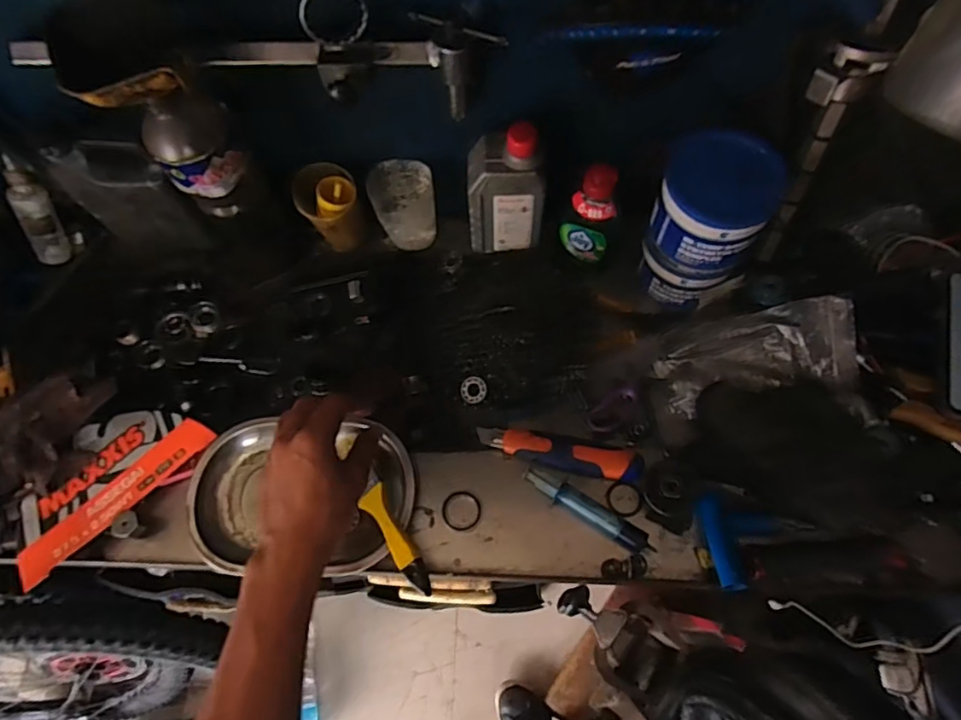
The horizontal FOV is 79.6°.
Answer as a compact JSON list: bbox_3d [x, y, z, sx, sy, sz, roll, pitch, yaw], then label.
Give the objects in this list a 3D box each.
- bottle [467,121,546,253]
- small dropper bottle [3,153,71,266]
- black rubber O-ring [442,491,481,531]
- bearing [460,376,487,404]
[{"bbox_3d":[0.025,-0.177,0.614,0.082,0.163,0.047,3,67,5],"label":"bottle"},{"bbox_3d":[-0.518,-0.171,0.673,0.027,0.137,0.031,20,45,12],"label":"small dropper bottle"},{"bbox_3d":[-0.019,0.153,0.584,0.037,0.004,0.037,-32,68,-10],"label":"black rubber O-ring"},{"bbox_3d":[-0.007,0.031,0.608,0.027,0.010,0.029,-1,66,3],"label":"bearing"}]

